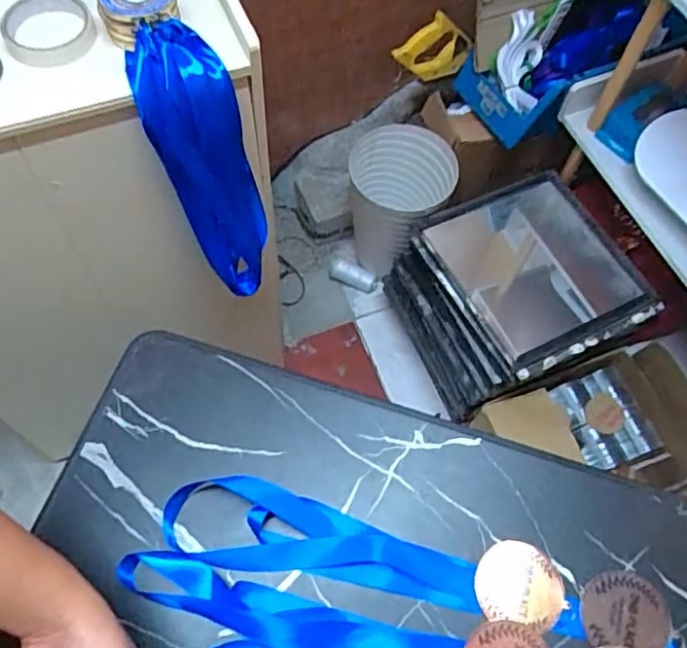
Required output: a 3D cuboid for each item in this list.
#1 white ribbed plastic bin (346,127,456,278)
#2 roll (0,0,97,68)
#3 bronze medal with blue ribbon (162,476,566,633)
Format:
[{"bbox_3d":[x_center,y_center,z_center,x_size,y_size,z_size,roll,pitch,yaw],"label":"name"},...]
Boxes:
[{"bbox_3d":[0.108,-0.249,1.306,0.206,0.282,0.206,1,64,-2],"label":"white ribbed plastic bin"},{"bbox_3d":[-0.299,-0.302,0.638,0.087,0.016,0.098,-12,65,-8],"label":"roll"},{"bbox_3d":[0.018,0.199,0.547,0.345,0.016,0.073,11,64,3],"label":"bronze medal with blue ribbon"}]

